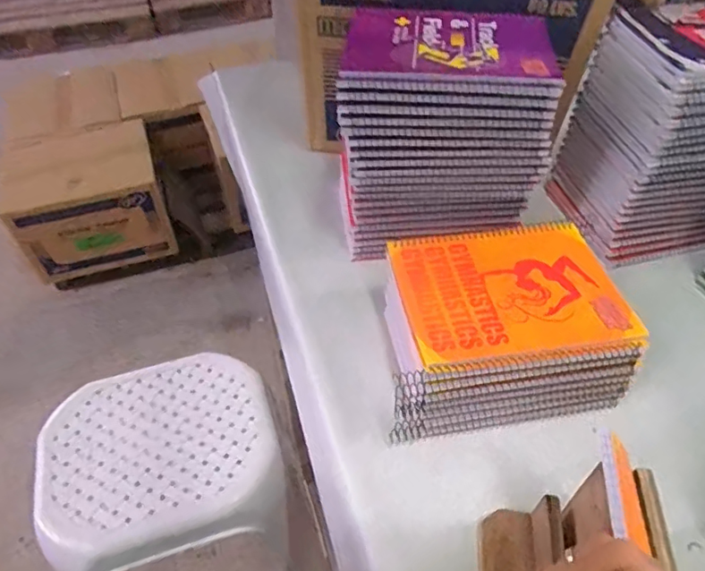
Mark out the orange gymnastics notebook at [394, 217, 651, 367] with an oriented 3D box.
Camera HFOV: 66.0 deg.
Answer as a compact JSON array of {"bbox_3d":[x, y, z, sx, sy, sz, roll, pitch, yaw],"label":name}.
[{"bbox_3d":[0.144,0.002,0.501,0.194,0.011,0.150,-7,47,-7],"label":"orange gymnastics notebook"}]

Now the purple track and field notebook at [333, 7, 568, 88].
[{"bbox_3d":[0.093,-0.230,0.524,0.195,0.011,0.143,4,47,4],"label":"purple track and field notebook"}]

